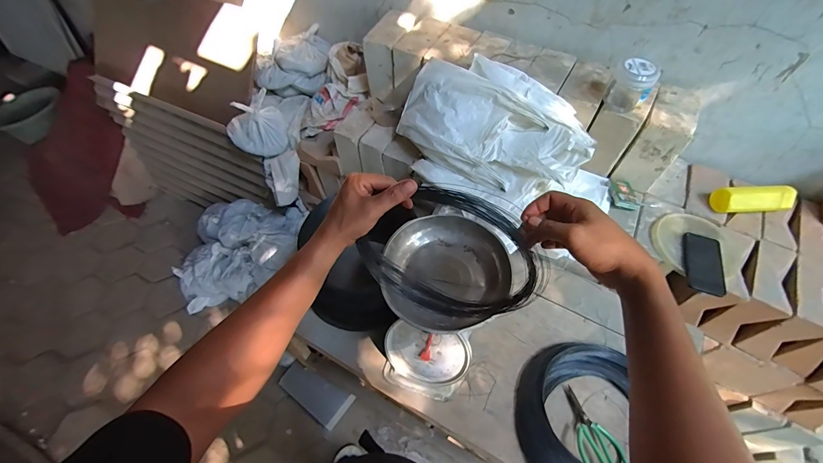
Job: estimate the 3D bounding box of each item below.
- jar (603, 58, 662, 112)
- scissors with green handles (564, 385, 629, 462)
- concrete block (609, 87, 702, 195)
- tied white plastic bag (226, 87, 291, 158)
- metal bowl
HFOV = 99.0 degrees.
[{"bbox_3d":[0.514,-0.345,0.823,0.092,0.100,0.077,31,59,20],"label":"jar"},{"bbox_3d":[0.373,0.409,0.732,0.087,0.022,0.177,-5,37,-5],"label":"scissors with green handles"},{"bbox_3d":[0.645,-0.248,0.927,0.100,0.176,0.205,28,58,18],"label":"concrete block"},{"bbox_3d":[-0.568,-0.392,1.284,0.199,0.167,0.173,-24,58,-17],"label":"tied white plastic bag"},{"bbox_3d":[0.060,0.079,0.671,0.225,0.065,0.234,1,54,-1],"label":"metal bowl"}]

